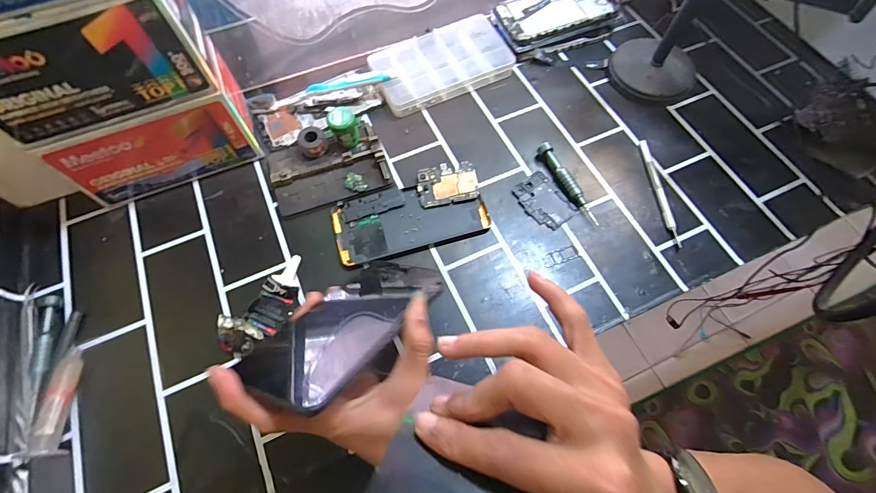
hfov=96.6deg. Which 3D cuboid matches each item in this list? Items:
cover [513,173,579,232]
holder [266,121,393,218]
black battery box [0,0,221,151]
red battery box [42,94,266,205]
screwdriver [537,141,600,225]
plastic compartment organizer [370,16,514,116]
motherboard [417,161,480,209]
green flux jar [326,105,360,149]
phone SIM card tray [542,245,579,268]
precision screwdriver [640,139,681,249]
[{"bbox_3d":[0.118,-0.051,0.434,0.046,0.004,0.065,-31,69,-14],"label":"cover"},{"bbox_3d":[-0.125,-0.089,0.442,0.126,0.020,0.090,-18,66,-8],"label":"holder"},{"bbox_3d":[-0.298,-0.164,0.330,0.178,0.089,0.076,-27,68,-12],"label":"black battery box"},{"bbox_3d":[-0.299,-0.130,0.421,0.176,0.093,0.089,-22,67,-10],"label":"red battery box"},{"bbox_3d":[0.145,-0.071,0.436,0.015,0.017,0.109,-23,67,-10],"label":"screwdriver"},{"bbox_3d":[0.004,-0.239,0.509,0.171,0.026,0.102,-21,67,-10],"label":"plastic compartment organizer"},{"bbox_3d":[0.011,-0.069,0.435,0.066,0.004,0.046,-12,75,-3],"label":"motherboard"},{"bbox_3d":[-0.106,-0.132,0.445,0.029,0.041,0.031,0,65,0],"label":"green flux jar"},{"bbox_3d":[0.128,0.009,0.408,0.039,0.004,0.016,-20,66,-9],"label":"phone SIM card tray"},{"bbox_3d":[0.249,-0.063,0.438,0.008,0.011,0.137,-3,65,-2],"label":"precision screwdriver"}]

